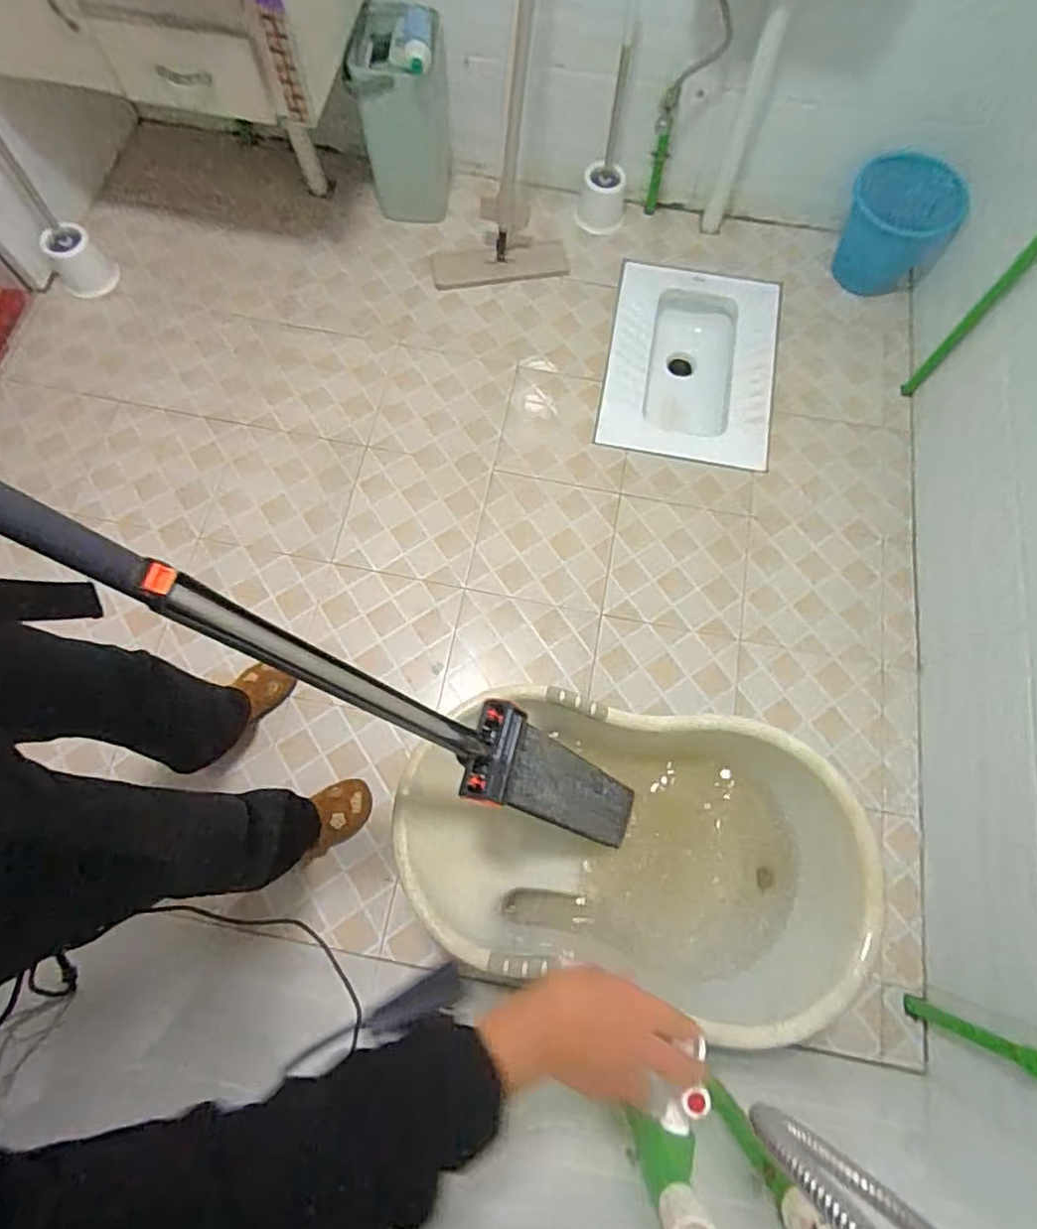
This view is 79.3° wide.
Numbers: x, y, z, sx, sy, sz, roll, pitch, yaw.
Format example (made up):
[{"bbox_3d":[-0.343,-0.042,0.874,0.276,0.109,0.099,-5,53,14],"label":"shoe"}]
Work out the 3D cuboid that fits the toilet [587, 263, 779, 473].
[{"bbox_3d":[0.441,-0.633,1.653,0.421,0.173,0.590,11,73,2],"label":"toilet"}]

